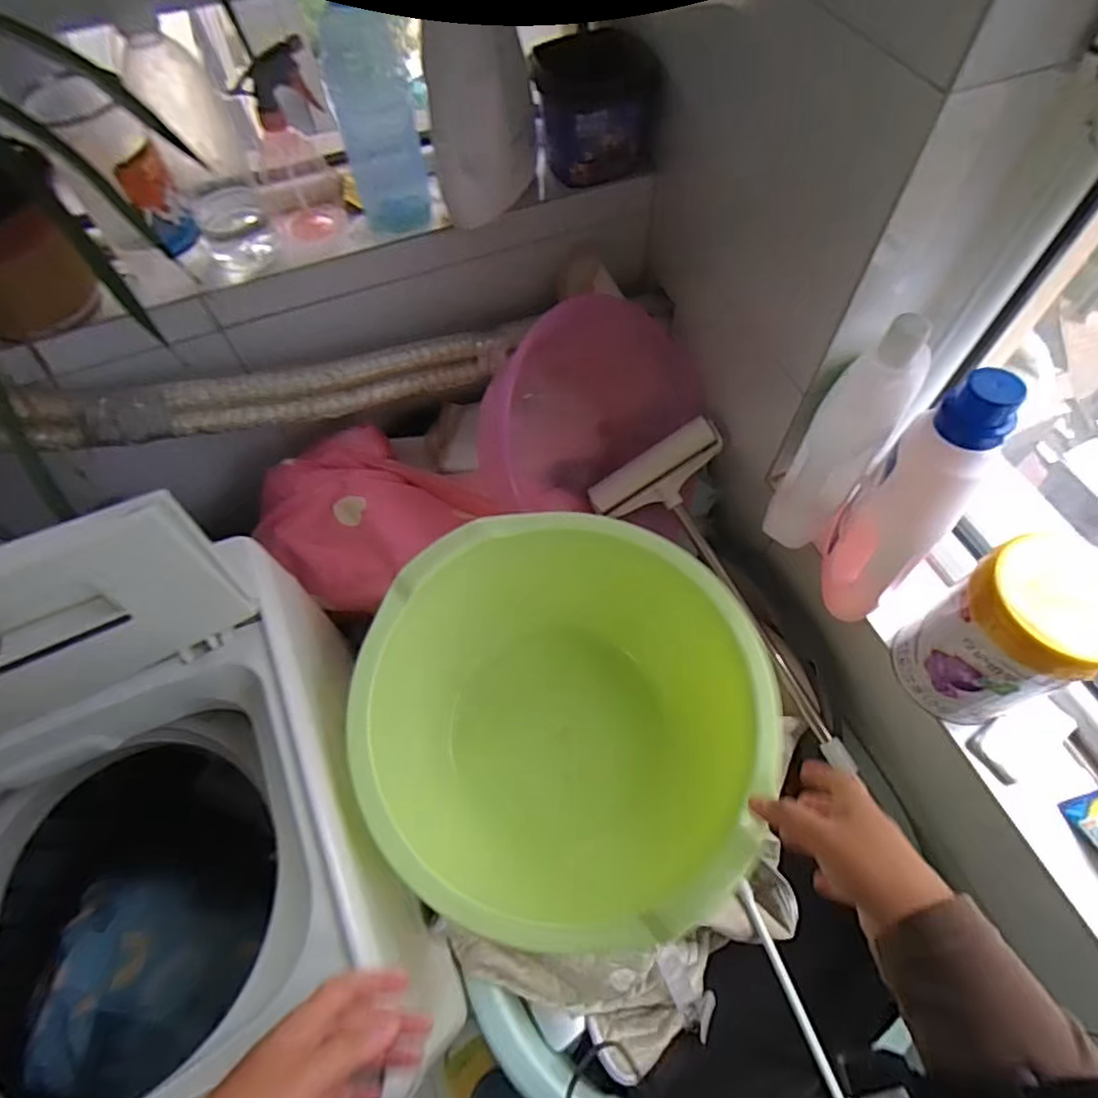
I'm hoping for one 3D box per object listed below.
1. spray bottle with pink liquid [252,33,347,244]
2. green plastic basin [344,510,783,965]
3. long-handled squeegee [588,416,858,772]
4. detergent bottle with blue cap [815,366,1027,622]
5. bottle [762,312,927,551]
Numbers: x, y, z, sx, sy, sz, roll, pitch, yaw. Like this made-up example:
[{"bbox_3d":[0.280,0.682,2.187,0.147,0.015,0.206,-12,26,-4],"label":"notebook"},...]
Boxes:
[{"bbox_3d":[-0.288,-0.437,0.707,0.094,0.183,0.059,-23,63,-11],"label":"spray bottle with pink liquid"},{"bbox_3d":[0.019,0.168,0.628,0.368,0.215,0.363,-1,61,2],"label":"green plastic basin"},{"bbox_3d":[0.246,0.068,0.843,0.176,0.109,0.496,-25,75,-11],"label":"long-handled squeegee"},{"bbox_3d":[0.352,-0.041,0.629,0.089,0.281,0.114,35,68,19],"label":"detergent bottle with blue cap"},{"bbox_3d":[0.324,-0.120,0.677,0.072,0.266,0.129,37,68,20],"label":"bottle"}]

